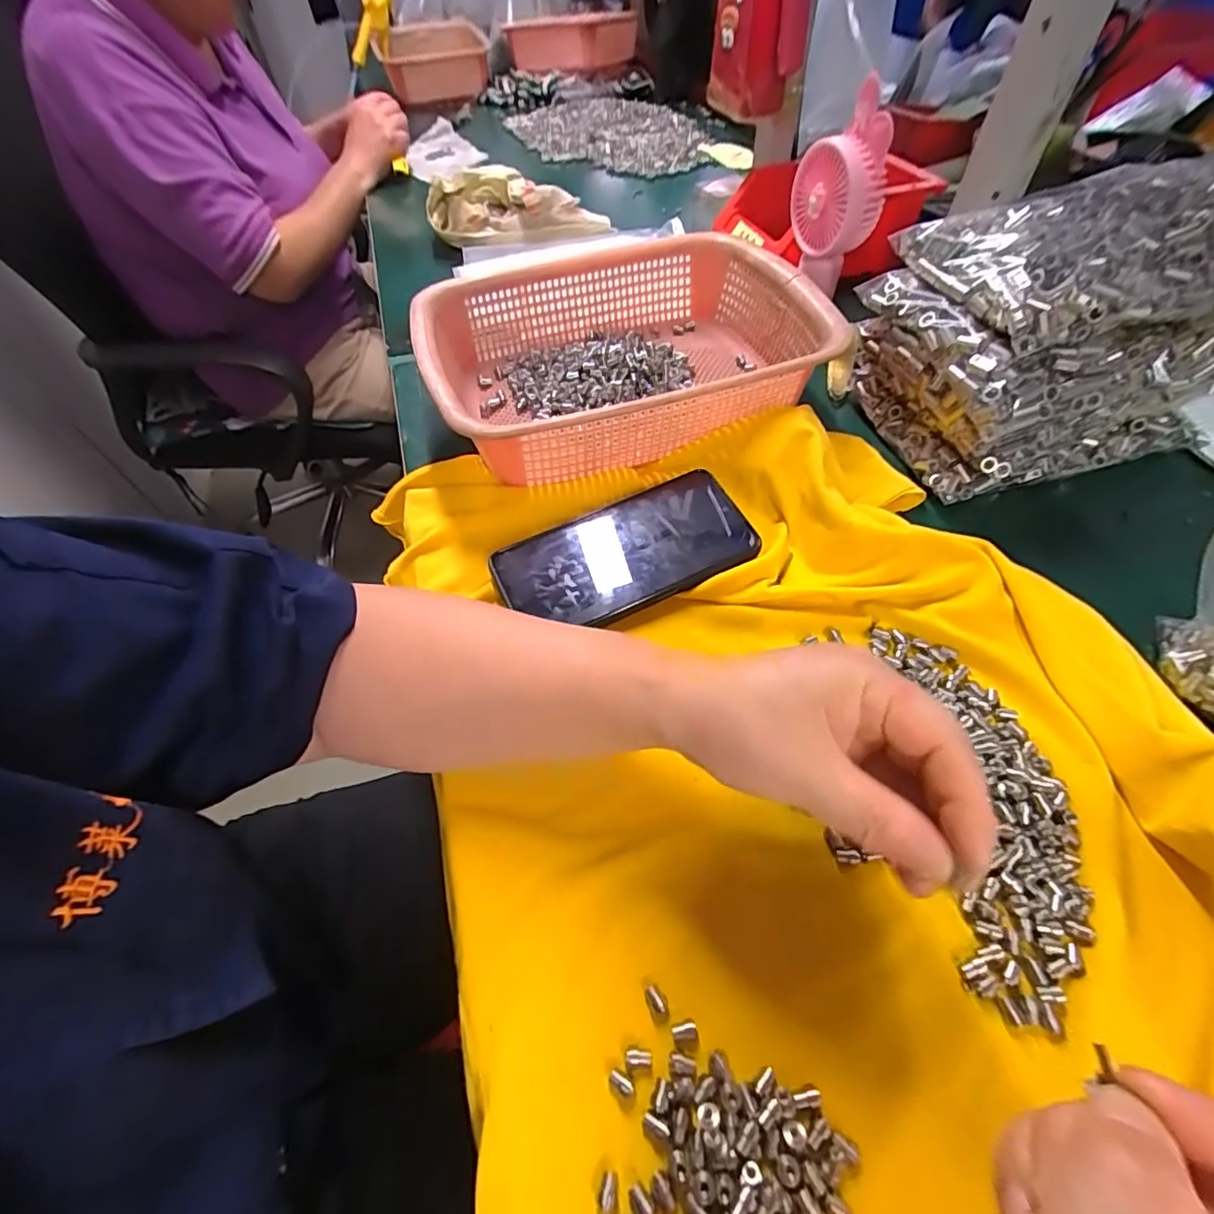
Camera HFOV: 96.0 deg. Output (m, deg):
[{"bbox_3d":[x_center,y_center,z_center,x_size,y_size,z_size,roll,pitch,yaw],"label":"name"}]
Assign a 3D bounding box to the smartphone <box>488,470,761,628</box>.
[{"bbox_3d":[0.013,-0.034,0.347,0.157,0.011,0.076,-23,56,-13],"label":"smartphone"}]

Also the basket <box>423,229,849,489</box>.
[{"bbox_3d":[0.009,-0.196,0.426,0.281,0.078,0.215,-14,58,-7],"label":"basket"}]

